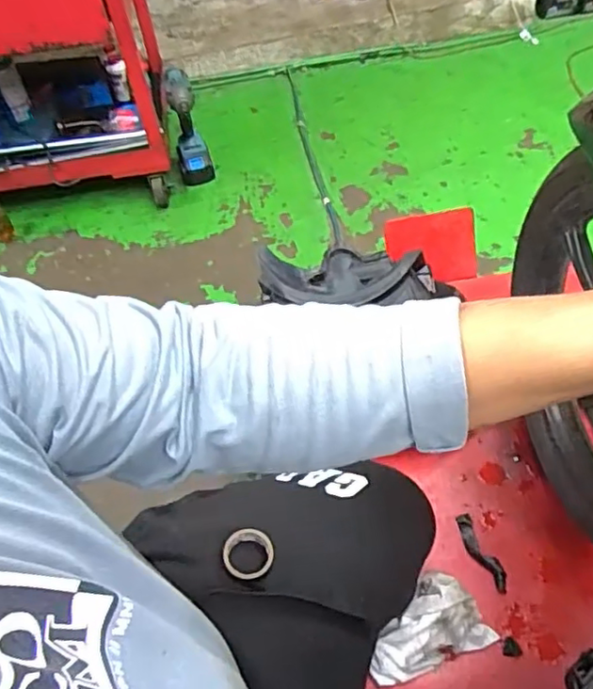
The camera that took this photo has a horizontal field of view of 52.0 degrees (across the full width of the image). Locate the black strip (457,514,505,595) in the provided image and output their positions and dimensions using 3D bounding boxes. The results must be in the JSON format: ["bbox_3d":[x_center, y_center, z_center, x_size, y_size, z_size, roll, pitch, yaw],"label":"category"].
[{"bbox_3d":[0.237,0.266,0.778,0.026,0.008,0.105,-20,53,-10],"label":"black strip"}]

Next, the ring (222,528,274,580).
[{"bbox_3d":[-0.044,0.191,0.556,0.046,0.007,0.045,-3,52,3],"label":"ring"}]

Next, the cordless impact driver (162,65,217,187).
[{"bbox_3d":[-0.258,-0.506,1.454,0.081,0.264,0.133,-11,52,-3],"label":"cordless impact driver"}]

